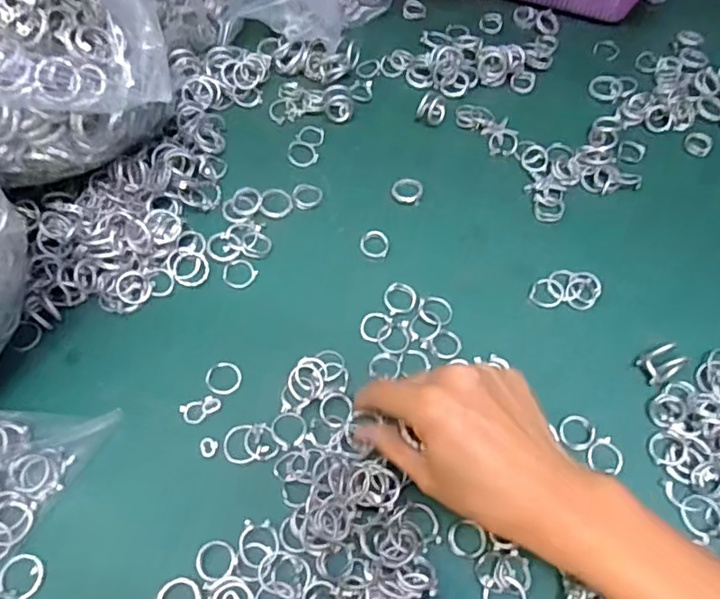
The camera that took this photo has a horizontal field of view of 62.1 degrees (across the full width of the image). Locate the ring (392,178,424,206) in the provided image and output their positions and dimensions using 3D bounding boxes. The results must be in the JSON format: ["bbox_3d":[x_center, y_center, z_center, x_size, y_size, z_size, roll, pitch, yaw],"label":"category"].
[{"bbox_3d":[0.035,-0.080,0.439,0.022,0.004,0.022,1,63,-1],"label":"ring"}]

